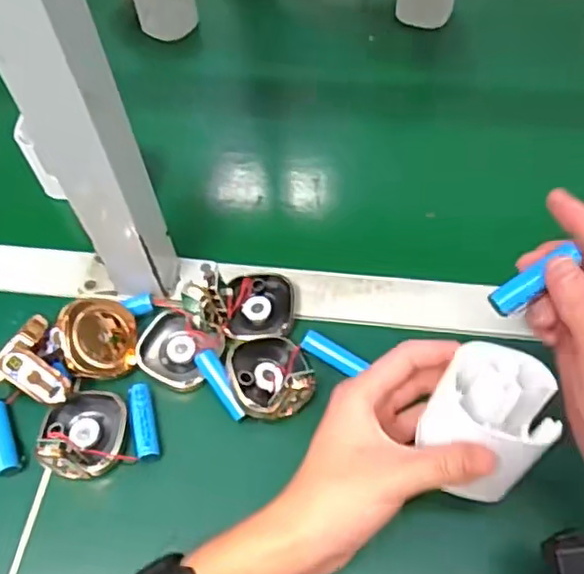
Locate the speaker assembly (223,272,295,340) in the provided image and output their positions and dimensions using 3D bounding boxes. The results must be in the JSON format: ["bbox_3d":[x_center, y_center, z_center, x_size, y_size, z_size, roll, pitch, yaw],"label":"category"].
[{"bbox_3d":[-0.022,0.013,0.436,0.046,0.018,0.053,2,56,4],"label":"speaker assembly"}]

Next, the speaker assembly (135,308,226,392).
[{"bbox_3d":[-0.076,0.043,0.418,0.055,0.017,0.046,23,60,17],"label":"speaker assembly"}]

